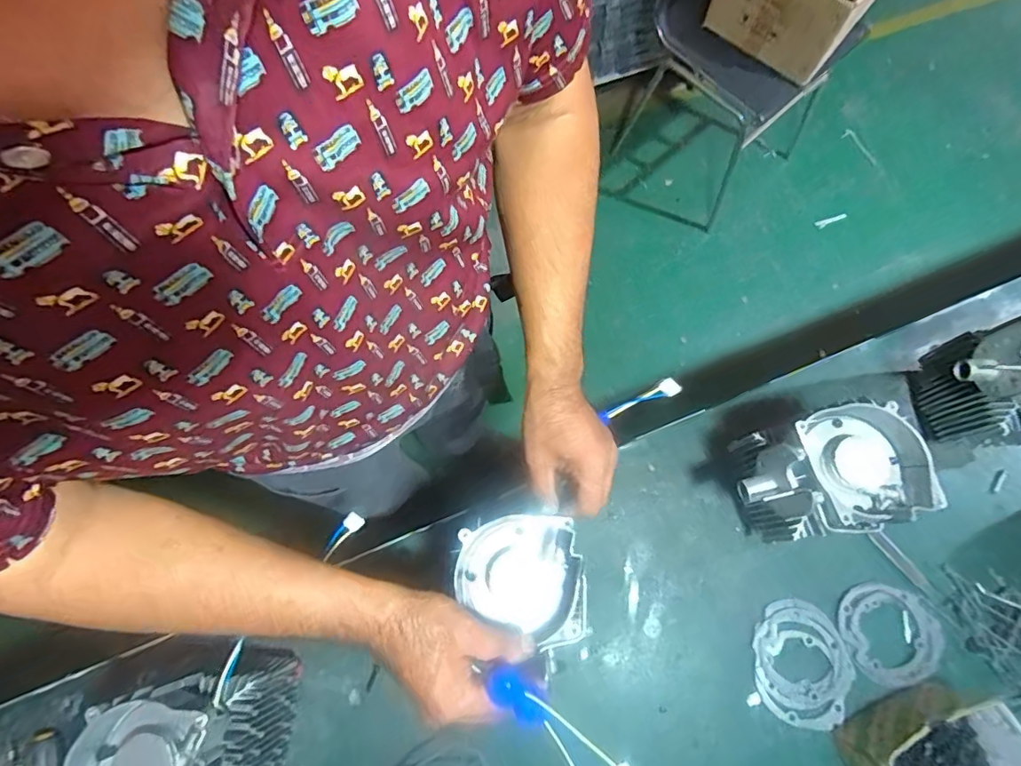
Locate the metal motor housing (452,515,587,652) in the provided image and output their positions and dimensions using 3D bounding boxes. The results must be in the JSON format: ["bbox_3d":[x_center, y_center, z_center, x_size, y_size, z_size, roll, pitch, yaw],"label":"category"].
[{"bbox_3d":[0.007,0.184,0.491,0.117,0.057,0.108,-2,74,1],"label":"metal motor housing"}]

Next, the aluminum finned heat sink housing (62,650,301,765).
[{"bbox_3d":[-0.305,0.354,0.505,0.119,0.187,0.144,-3,74,1],"label":"aluminum finned heat sink housing"}]

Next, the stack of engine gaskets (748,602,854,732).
[{"bbox_3d":[0.343,0.329,0.614,0.107,0.010,0.131,2,74,2],"label":"stack of engine gaskets"}]

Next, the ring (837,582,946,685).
[{"bbox_3d":[0.459,0.301,0.628,0.122,0.009,0.106,10,75,4],"label":"ring"}]

